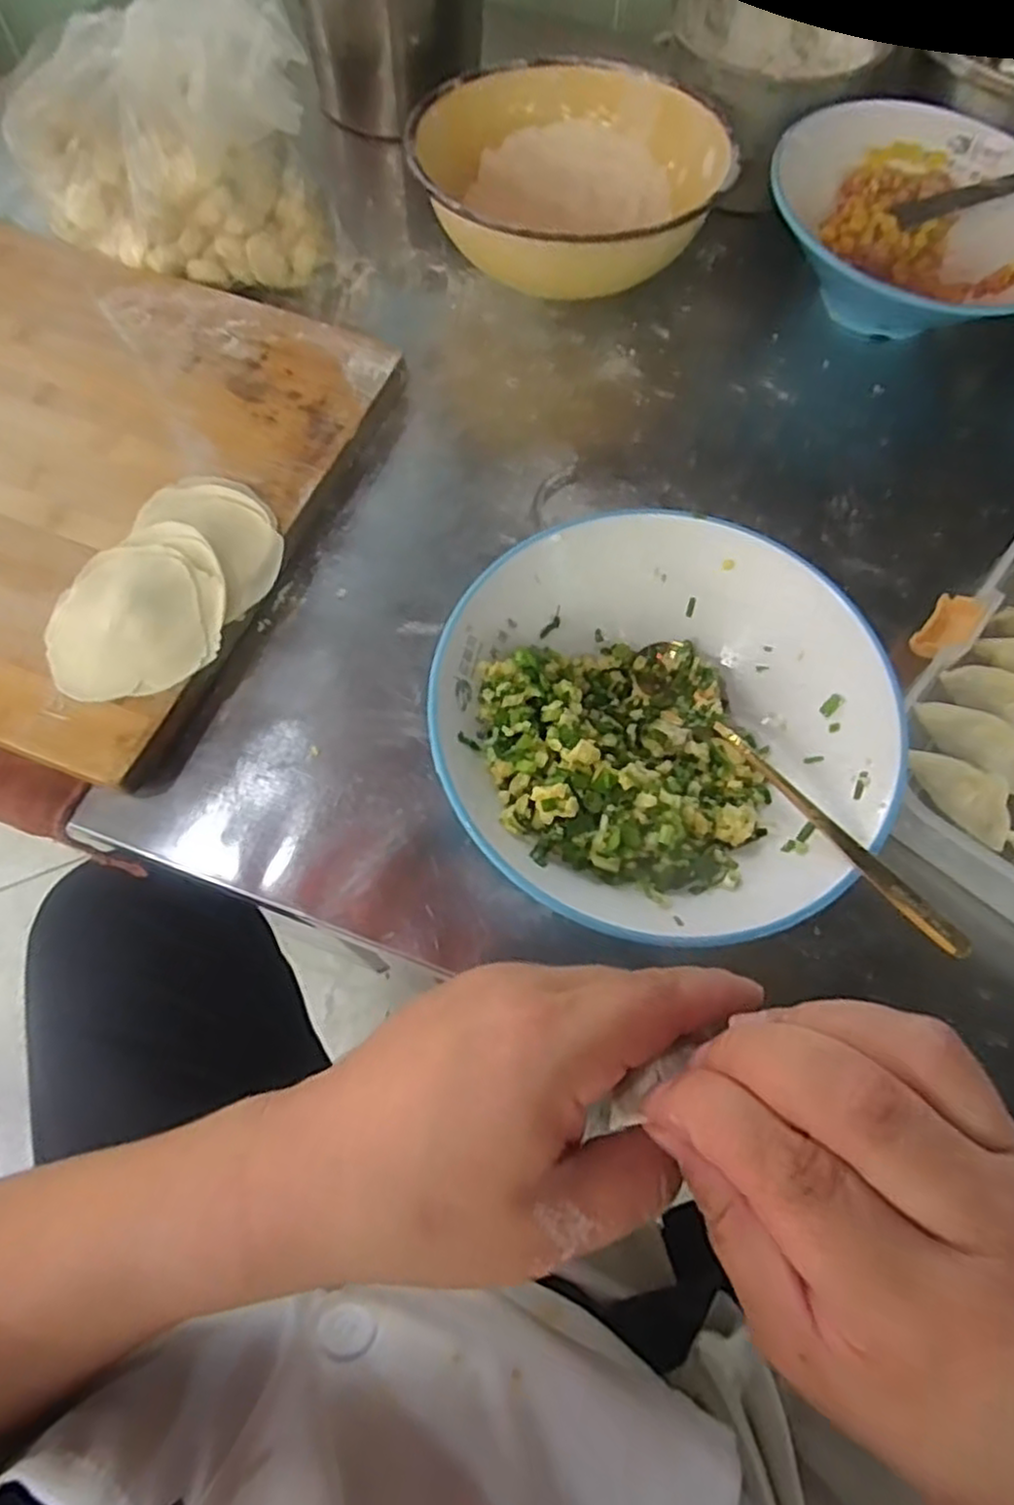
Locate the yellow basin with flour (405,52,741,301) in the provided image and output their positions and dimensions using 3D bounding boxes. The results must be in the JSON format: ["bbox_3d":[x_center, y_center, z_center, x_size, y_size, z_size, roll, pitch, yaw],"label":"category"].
[{"bbox_3d":[0.041,-0.370,0.487,0.183,0.078,0.167,0,67,0],"label":"yellow basin with flour"}]

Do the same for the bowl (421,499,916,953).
[{"bbox_3d":[0.068,-0.009,0.333,0.191,0.066,0.192,0,67,0],"label":"bowl"}]

